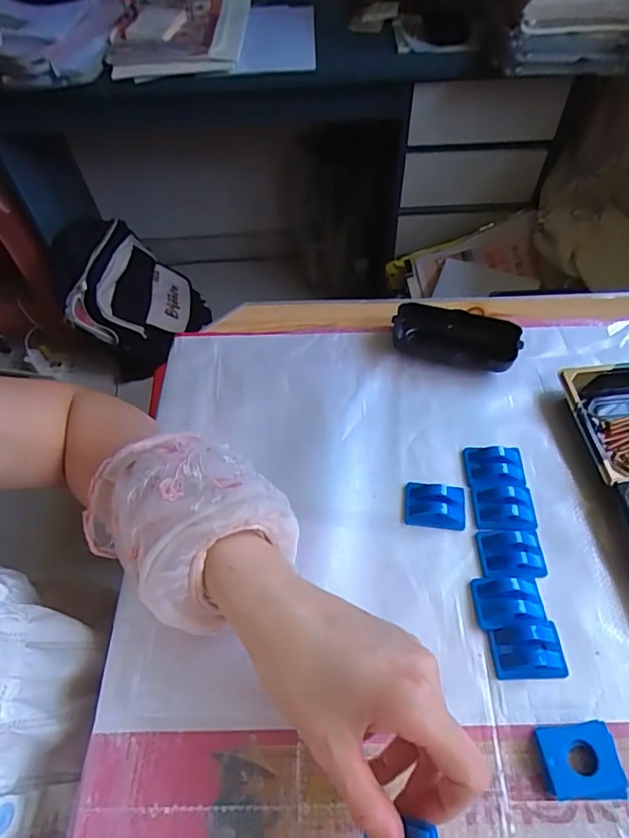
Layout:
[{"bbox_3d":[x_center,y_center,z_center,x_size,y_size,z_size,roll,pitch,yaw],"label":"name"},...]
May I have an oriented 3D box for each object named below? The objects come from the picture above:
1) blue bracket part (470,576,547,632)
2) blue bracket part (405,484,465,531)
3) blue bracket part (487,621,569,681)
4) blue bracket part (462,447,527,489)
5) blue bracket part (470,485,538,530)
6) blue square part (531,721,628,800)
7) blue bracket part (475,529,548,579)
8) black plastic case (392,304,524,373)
[{"bbox_3d":[0.130,0.122,0.349,0.044,0.014,0.033,-2,55,1],"label":"blue bracket part"},{"bbox_3d":[0.090,0.062,0.388,0.044,0.013,0.034,4,55,5],"label":"blue bracket part"},{"bbox_3d":[0.137,0.147,0.332,0.046,0.013,0.031,-3,55,0],"label":"blue bracket part"},{"bbox_3d":[0.140,0.036,0.403,0.044,0.011,0.037,-1,55,2],"label":"blue bracket part"},{"bbox_3d":[0.141,0.065,0.384,0.044,0.013,0.035,0,55,2],"label":"blue bracket part"},{"bbox_3d":[0.151,0.195,0.299,0.042,0.013,0.036,-2,55,1],"label":"blue square part"},{"bbox_3d":[0.139,0.093,0.365,0.045,0.015,0.036,-1,55,2],"label":"blue bracket part"},{"bbox_3d":[0.125,-0.073,0.468,0.107,0.023,0.053,12,56,10],"label":"black plastic case"}]

